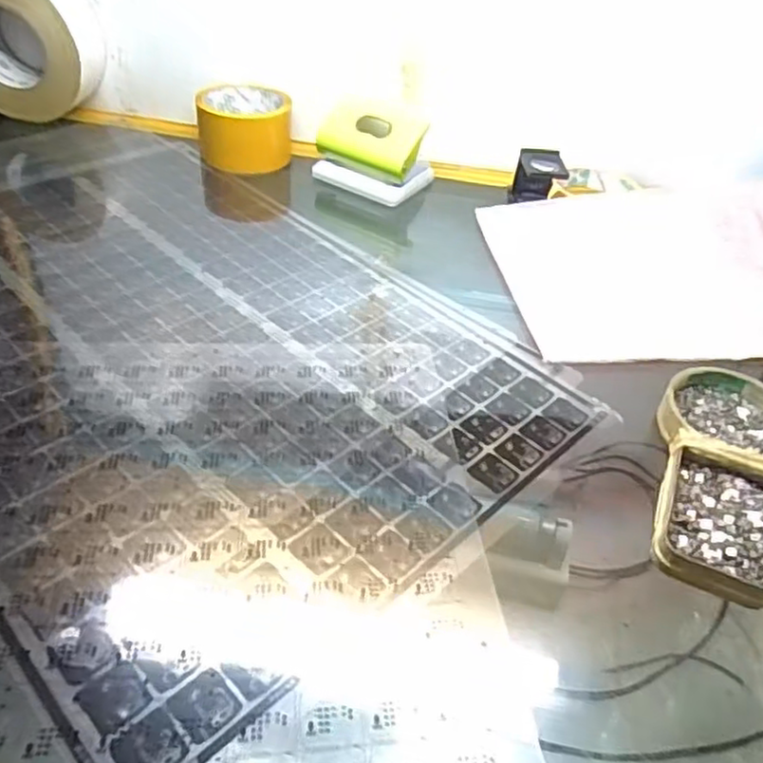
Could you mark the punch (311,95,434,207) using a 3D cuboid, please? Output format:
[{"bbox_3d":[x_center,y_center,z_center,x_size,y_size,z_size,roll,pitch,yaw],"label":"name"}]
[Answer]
[{"bbox_3d":[-0.007,-0.230,0.654,0.103,0.074,0.072,26,45,22],"label":"punch"}]

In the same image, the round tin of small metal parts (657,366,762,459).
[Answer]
[{"bbox_3d":[0.220,0.022,0.428,0.084,0.015,0.077,4,41,-3],"label":"round tin of small metal parts"}]

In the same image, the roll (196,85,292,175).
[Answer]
[{"bbox_3d":[-0.134,-0.251,0.667,0.089,0.054,0.088,-2,42,-10],"label":"roll"}]

